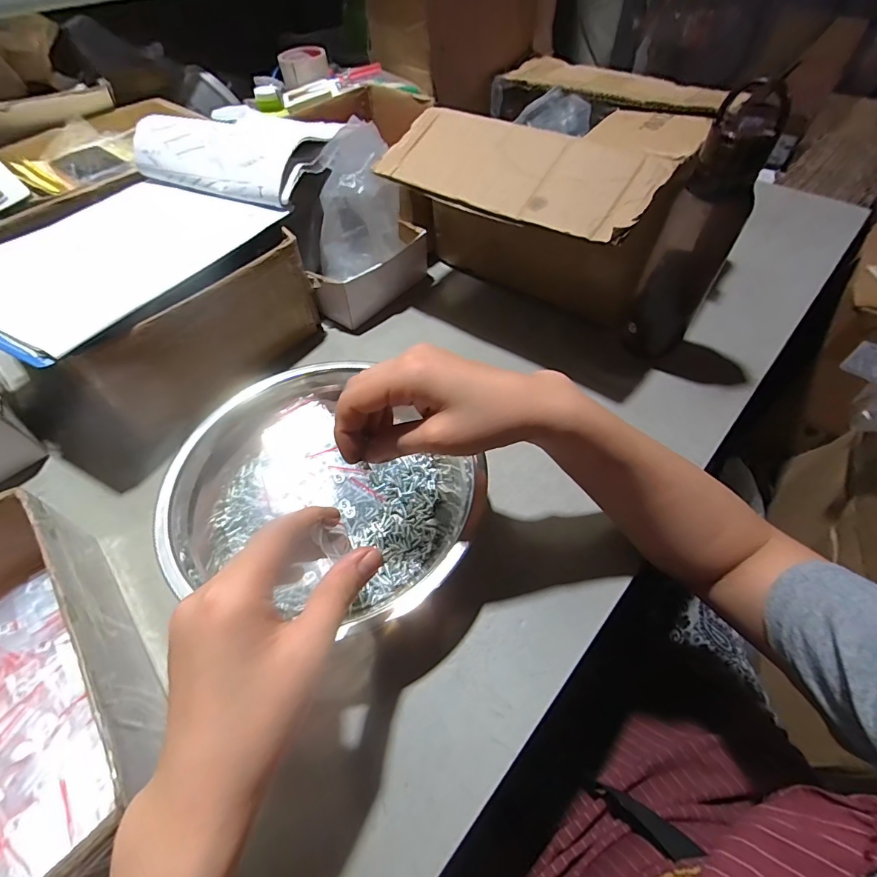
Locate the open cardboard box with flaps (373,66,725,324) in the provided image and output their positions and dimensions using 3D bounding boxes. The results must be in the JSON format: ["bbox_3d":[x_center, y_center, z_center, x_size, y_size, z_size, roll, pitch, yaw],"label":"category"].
[{"bbox_3d":[0.142,-0.300,0.546,0.314,0.186,0.326,32,60,23],"label":"open cardboard box with flaps"}]

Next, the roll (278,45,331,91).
[{"bbox_3d":[-0.260,-0.728,0.840,0.092,0.045,0.104,-13,54,-8],"label":"roll"}]

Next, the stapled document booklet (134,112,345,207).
[{"bbox_3d":[-0.250,-0.341,0.524,0.224,0.068,0.121,18,56,14],"label":"stapled document booklet"}]

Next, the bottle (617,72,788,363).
[{"bbox_3d":[0.257,-0.192,0.435,0.065,0.242,0.068,28,59,21],"label":"bottle"}]

